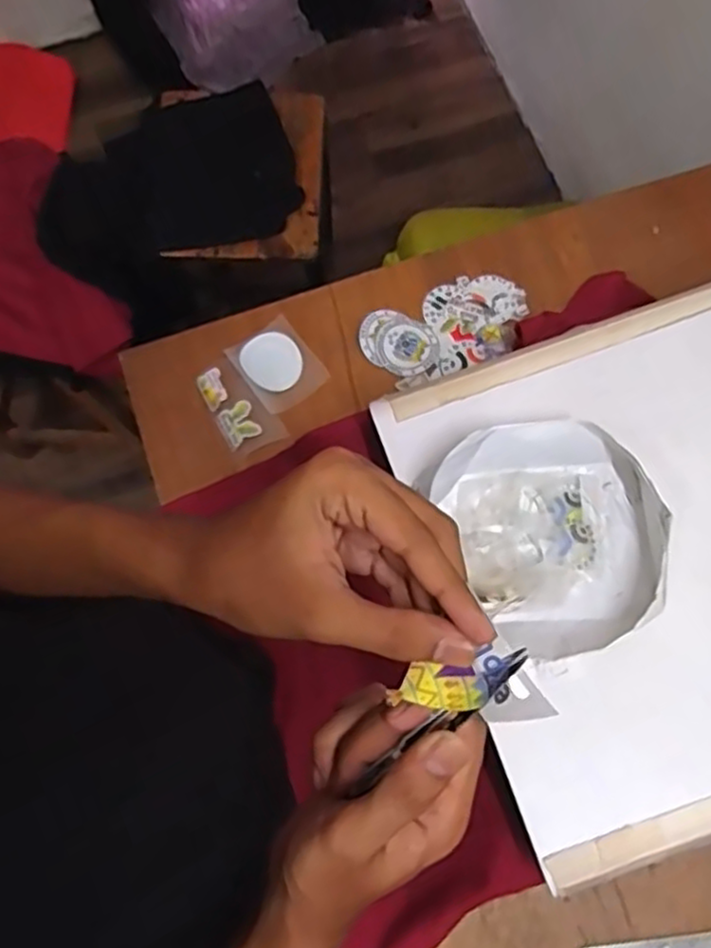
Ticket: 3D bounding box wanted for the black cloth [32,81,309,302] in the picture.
[{"bbox_3d":[-0.299,-0.466,1.130,0.398,0.078,0.264,-21,77,-3],"label":"black cloth"}]

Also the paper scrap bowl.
[{"bbox_3d":[0.157,0.040,0.548,0.164,0.041,0.179,-27,78,-5],"label":"paper scrap bowl"}]

